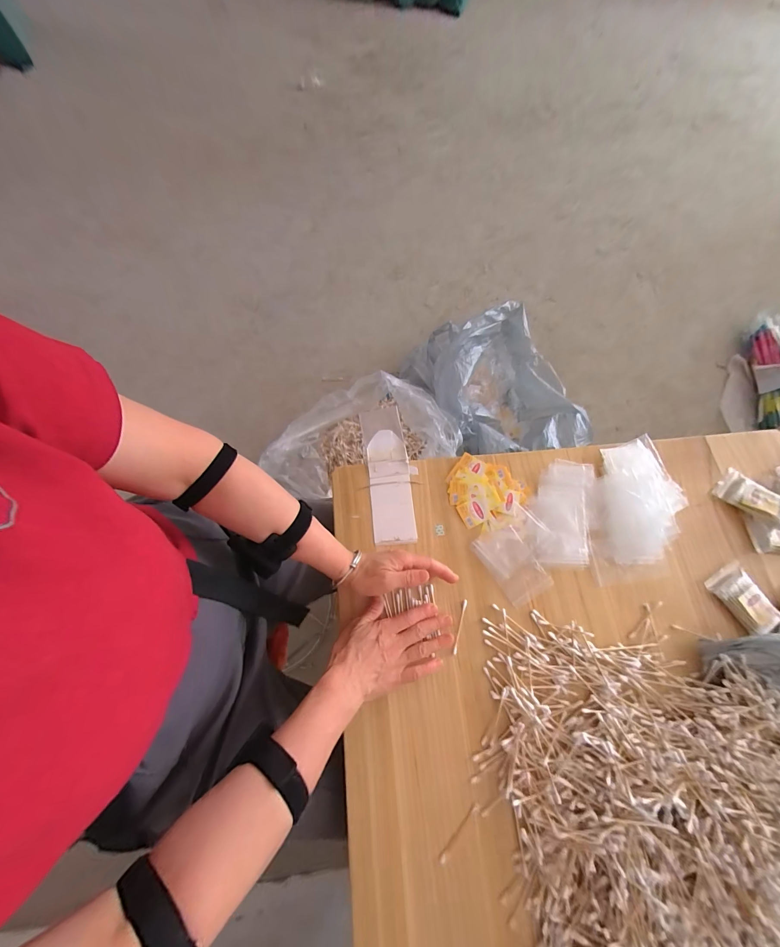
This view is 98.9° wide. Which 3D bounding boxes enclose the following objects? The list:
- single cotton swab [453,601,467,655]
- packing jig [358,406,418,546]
[{"bbox_3d":[0.093,0.203,0.443,0.006,0.006,0.069,16,71,6],"label":"single cotton swab"},{"bbox_3d":[-0.001,-0.003,0.514,0.068,0.008,0.214,-7,73,-5],"label":"packing jig"}]

